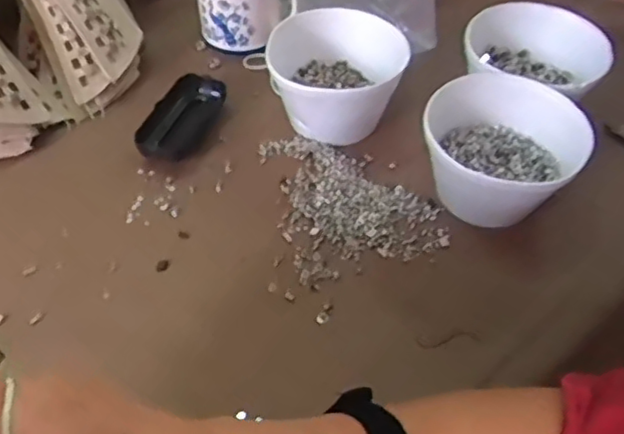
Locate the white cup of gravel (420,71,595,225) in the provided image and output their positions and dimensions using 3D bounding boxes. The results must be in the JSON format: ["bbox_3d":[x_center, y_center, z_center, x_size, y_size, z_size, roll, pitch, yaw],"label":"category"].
[{"bbox_3d":[0.161,-0.050,0.560,0.129,0.085,0.119,16,51,12],"label":"white cup of gravel"}]

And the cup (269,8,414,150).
[{"bbox_3d":[0.023,-0.130,0.626,0.121,0.083,0.118,0,50,-1],"label":"cup"}]

